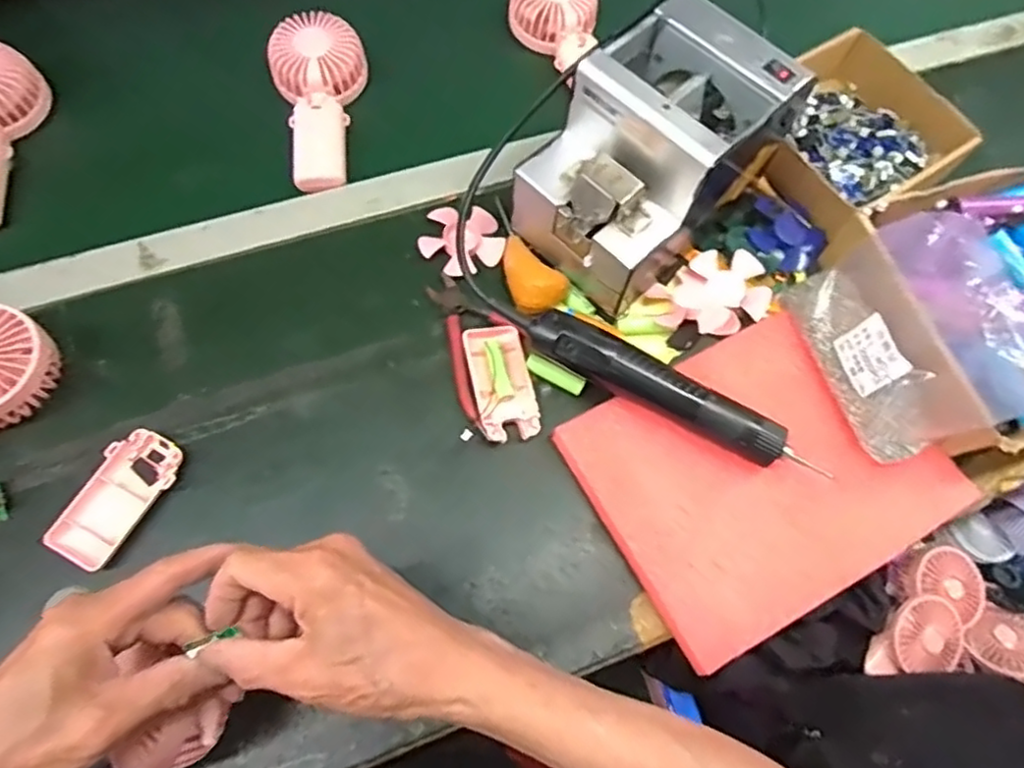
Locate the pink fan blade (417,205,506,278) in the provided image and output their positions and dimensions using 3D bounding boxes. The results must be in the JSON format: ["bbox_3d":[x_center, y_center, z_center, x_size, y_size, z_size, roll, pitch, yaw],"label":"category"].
[{"bbox_3d":[-0.044,-0.131,0.567,0.075,0.010,0.073,1,67,-2],"label":"pink fan blade"}]

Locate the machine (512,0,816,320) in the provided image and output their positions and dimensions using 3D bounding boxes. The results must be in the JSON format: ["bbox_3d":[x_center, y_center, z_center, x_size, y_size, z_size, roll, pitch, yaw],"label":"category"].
[{"bbox_3d":[0.109,-0.181,0.512,0.178,0.135,0.126,-40,74,-18],"label":"machine"}]

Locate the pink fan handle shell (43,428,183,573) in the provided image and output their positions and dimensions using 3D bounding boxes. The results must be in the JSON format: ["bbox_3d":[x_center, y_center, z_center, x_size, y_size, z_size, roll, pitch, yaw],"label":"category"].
[{"bbox_3d":[-0.281,0.081,0.460,0.047,0.016,0.099,29,68,9],"label":"pink fan handle shell"}]

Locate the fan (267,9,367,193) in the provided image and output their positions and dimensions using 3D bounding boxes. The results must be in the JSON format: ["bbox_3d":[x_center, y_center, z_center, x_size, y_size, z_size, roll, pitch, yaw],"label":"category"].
[{"bbox_3d":[-0.184,-0.264,0.612,0.082,0.040,0.180,-3,80,-4],"label":"fan"}]

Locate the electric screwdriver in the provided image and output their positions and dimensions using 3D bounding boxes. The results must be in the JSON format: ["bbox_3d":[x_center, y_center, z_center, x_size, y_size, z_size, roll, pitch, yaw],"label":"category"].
[{"bbox_3d":[0.101,0.000,0.486,0.283,0.033,0.041,29,68,9],"label":"electric screwdriver"}]

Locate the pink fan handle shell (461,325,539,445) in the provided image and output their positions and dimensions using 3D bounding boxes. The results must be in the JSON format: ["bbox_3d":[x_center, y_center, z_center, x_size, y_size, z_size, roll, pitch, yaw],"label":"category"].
[{"bbox_3d":[-0.009,-0.002,0.511,0.047,0.014,0.096,-10,68,-7],"label":"pink fan handle shell"}]

